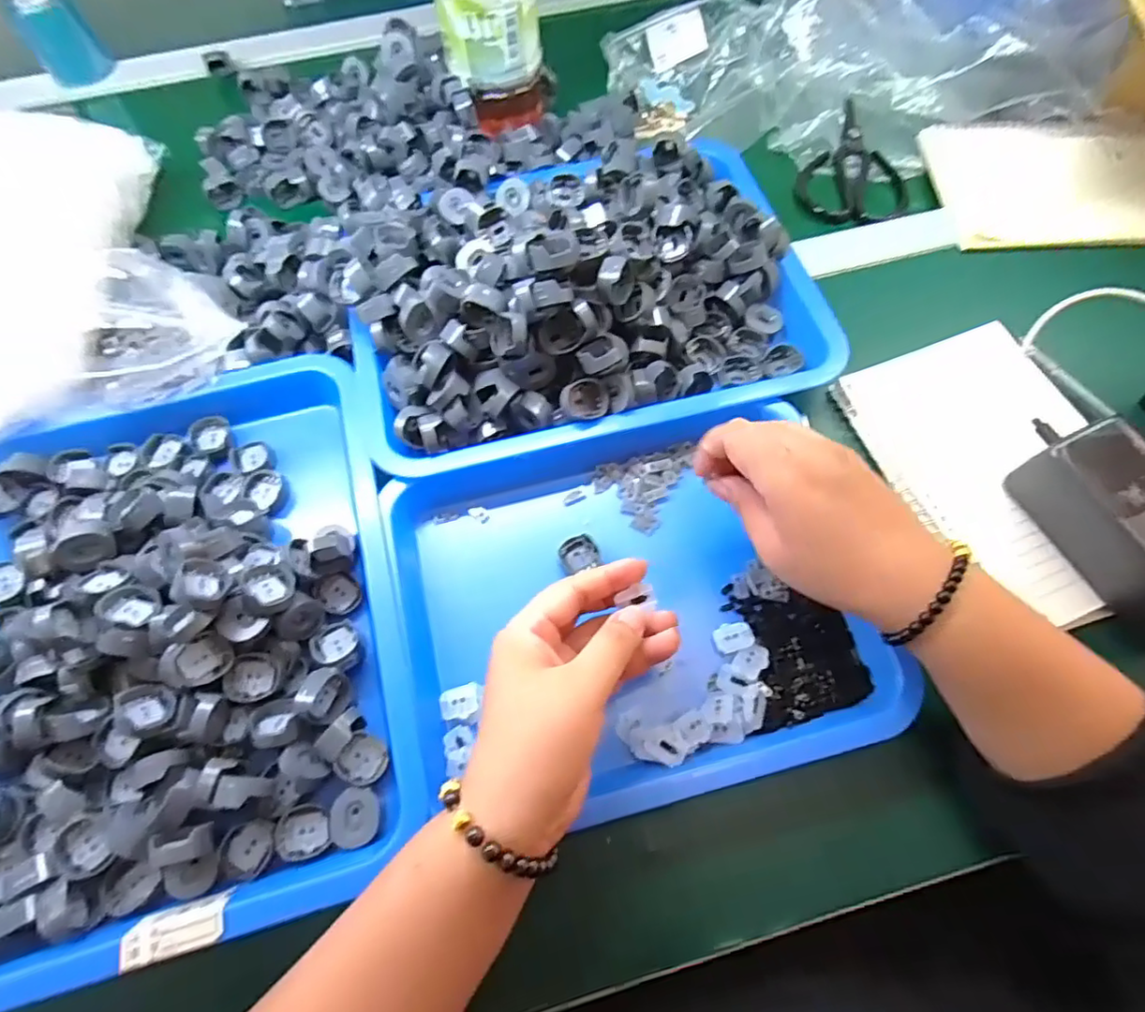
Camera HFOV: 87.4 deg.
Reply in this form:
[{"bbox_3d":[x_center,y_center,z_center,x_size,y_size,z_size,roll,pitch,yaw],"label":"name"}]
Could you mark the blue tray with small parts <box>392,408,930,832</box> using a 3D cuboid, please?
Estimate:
[{"bbox_3d":[0.036,0.058,0.363,0.266,0.033,0.217,-13,65,-5],"label":"blue tray with small parts"}]

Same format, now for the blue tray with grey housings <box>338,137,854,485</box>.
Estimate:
[{"bbox_3d":[0.007,-0.161,0.430,0.330,0.087,0.231,-13,65,-5],"label":"blue tray with grey housings"}]

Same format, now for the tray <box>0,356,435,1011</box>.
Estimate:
[{"bbox_3d":[-0.239,0.071,0.350,0.264,0.054,0.329,-15,65,-6],"label":"tray"}]

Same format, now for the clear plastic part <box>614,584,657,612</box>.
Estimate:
[{"bbox_3d":[0.034,0.050,0.324,0.022,0.004,0.014,-10,65,-5],"label":"clear plastic part"}]

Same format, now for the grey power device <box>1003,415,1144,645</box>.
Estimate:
[{"bbox_3d":[0.334,0.015,0.355,0.052,0.050,0.127,-24,66,-10],"label":"grey power device"}]

